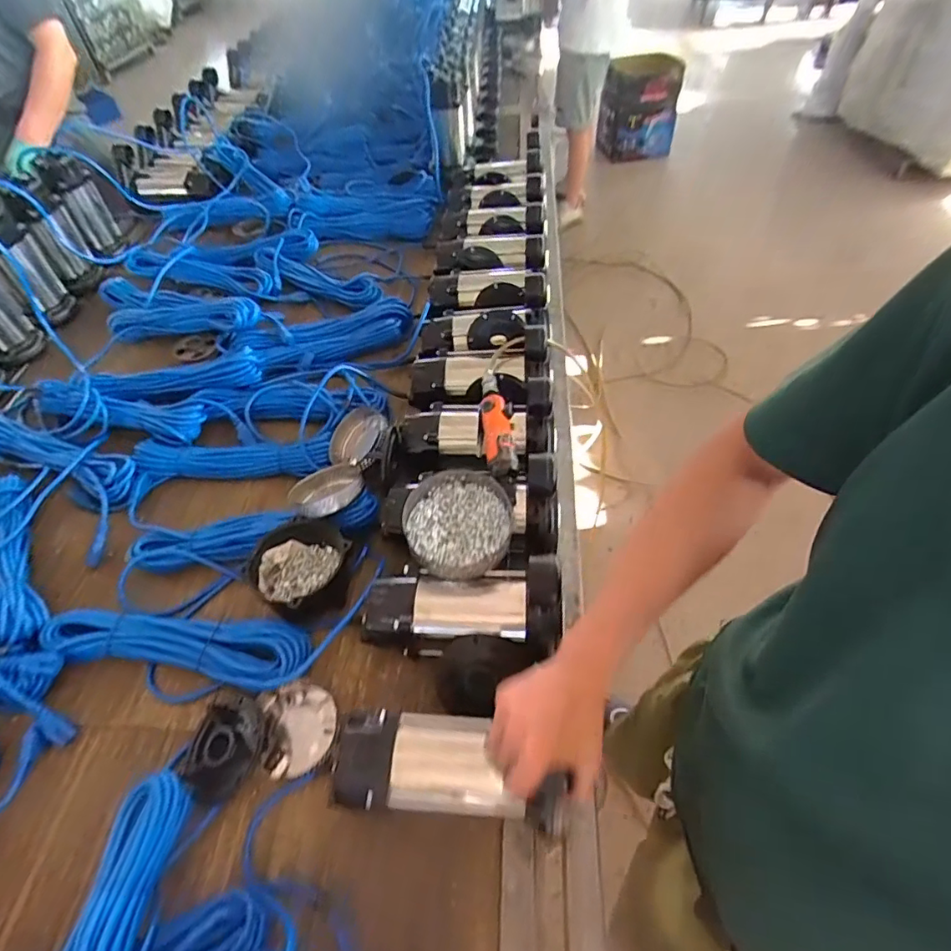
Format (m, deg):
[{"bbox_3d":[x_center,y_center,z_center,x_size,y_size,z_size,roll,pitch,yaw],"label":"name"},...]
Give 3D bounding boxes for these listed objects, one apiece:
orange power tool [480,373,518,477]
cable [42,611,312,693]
[{"bbox_3d":[0.033,-0.080,0.781,0.044,0.039,0.184,-3,51,1],"label":"orange power tool"},{"bbox_3d":[-0.371,0.208,0.682,0.350,0.042,0.089,6,52,9],"label":"cable"}]

